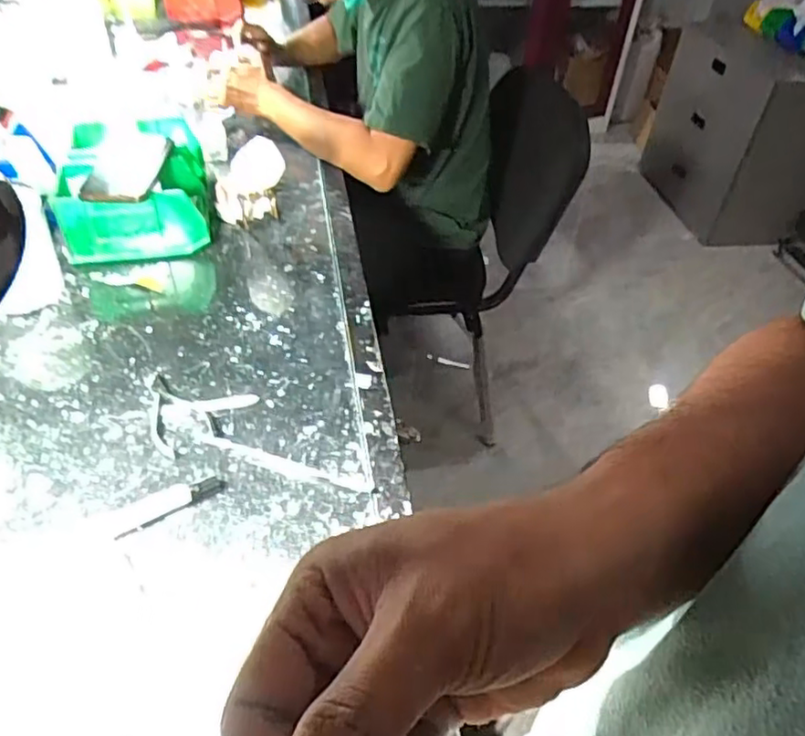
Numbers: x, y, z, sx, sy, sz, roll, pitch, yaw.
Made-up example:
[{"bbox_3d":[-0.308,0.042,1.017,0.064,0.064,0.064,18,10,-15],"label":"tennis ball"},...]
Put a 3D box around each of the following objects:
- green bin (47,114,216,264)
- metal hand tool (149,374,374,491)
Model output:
[{"bbox_3d":[-0.347,-0.240,0.846,0.163,0.090,0.236,-8,45,-12],"label":"green bin"},{"bbox_3d":[-0.142,0.060,0.609,0.233,0.007,0.085,10,44,6],"label":"metal hand tool"}]

